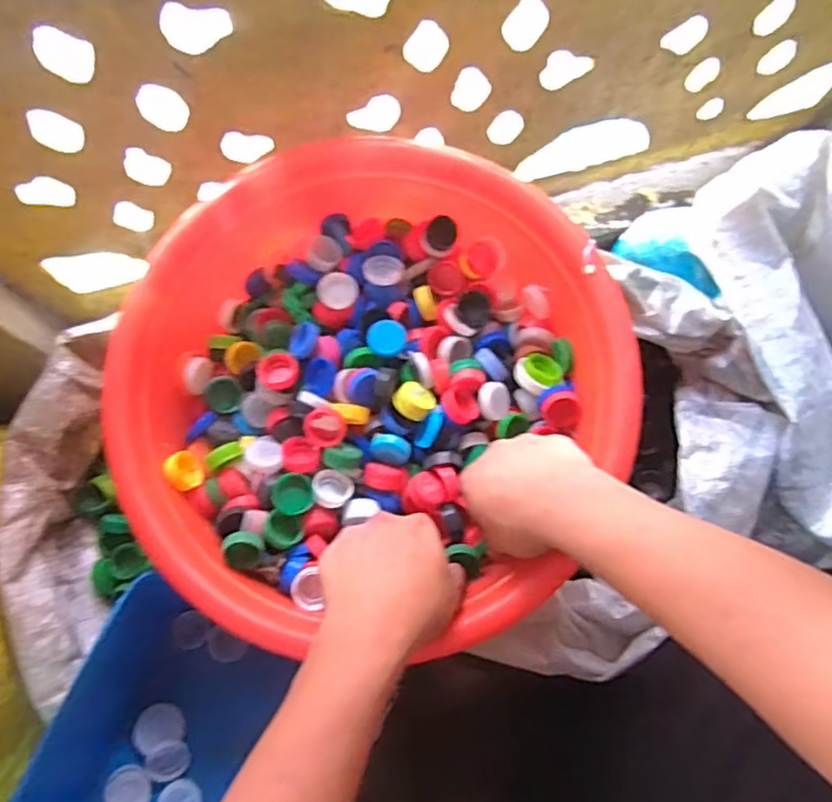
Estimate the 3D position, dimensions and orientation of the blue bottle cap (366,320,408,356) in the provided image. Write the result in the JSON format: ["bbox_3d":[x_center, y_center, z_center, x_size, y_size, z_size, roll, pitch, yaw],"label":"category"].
[{"bbox_3d":[-0.024,-0.052,0.541,0.032,0.012,0.032,0,78,-1],"label":"blue bottle cap"}]

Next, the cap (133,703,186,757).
[{"bbox_3d":[-0.210,0.267,0.525,0.039,0.014,0.033,-13,52,-27],"label":"cap"}]

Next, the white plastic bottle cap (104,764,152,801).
[{"bbox_3d":[-0.220,0.301,0.496,0.030,0.017,0.036,-16,79,-4],"label":"white plastic bottle cap"}]

